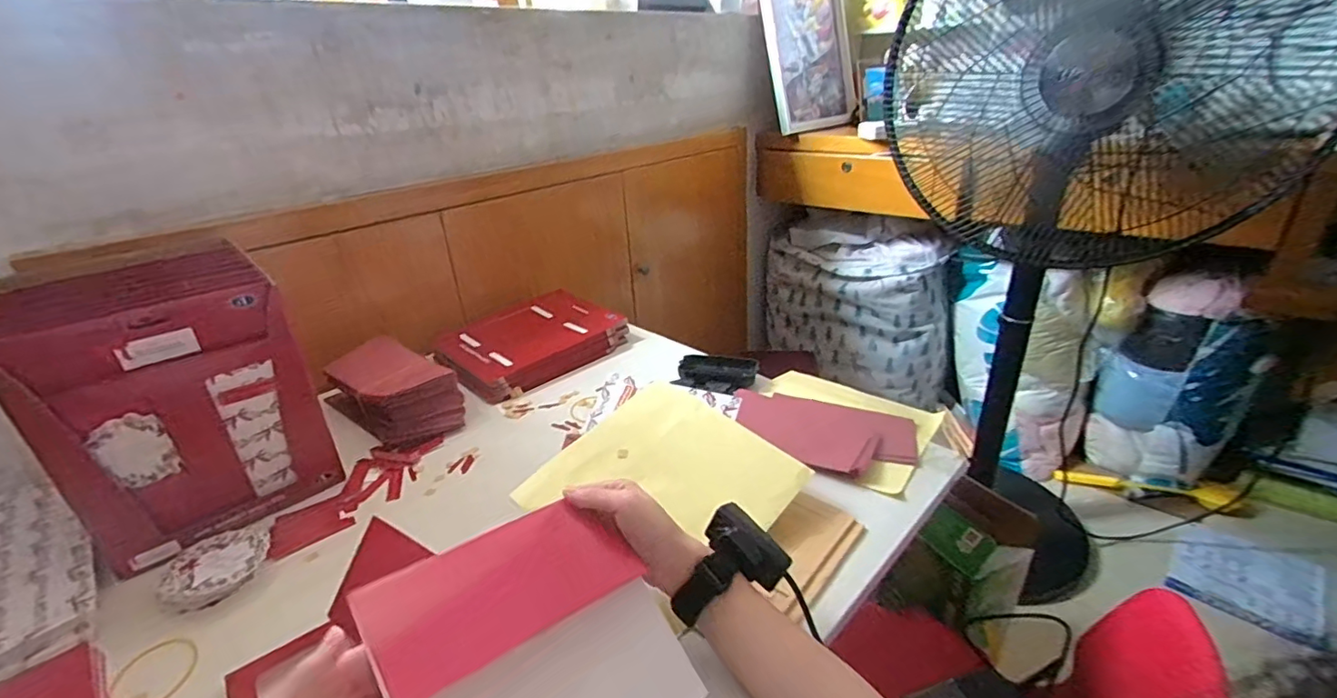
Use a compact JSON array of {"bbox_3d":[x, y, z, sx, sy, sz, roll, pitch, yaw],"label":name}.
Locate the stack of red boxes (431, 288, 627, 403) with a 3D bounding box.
[{"bbox_3d":[-0.228,-0.014,0.923,0.271,0.046,0.210,-27,34,-35],"label":"stack of red boxes"}]

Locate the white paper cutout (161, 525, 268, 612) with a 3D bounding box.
[{"bbox_3d":[-0.423,0.205,0.529,0.082,0.025,0.079,-5,27,3],"label":"white paper cutout"}]

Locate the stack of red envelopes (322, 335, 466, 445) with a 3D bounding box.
[{"bbox_3d":[-0.372,0.056,0.758,0.195,0.075,0.107,14,34,34],"label":"stack of red envelopes"}]

